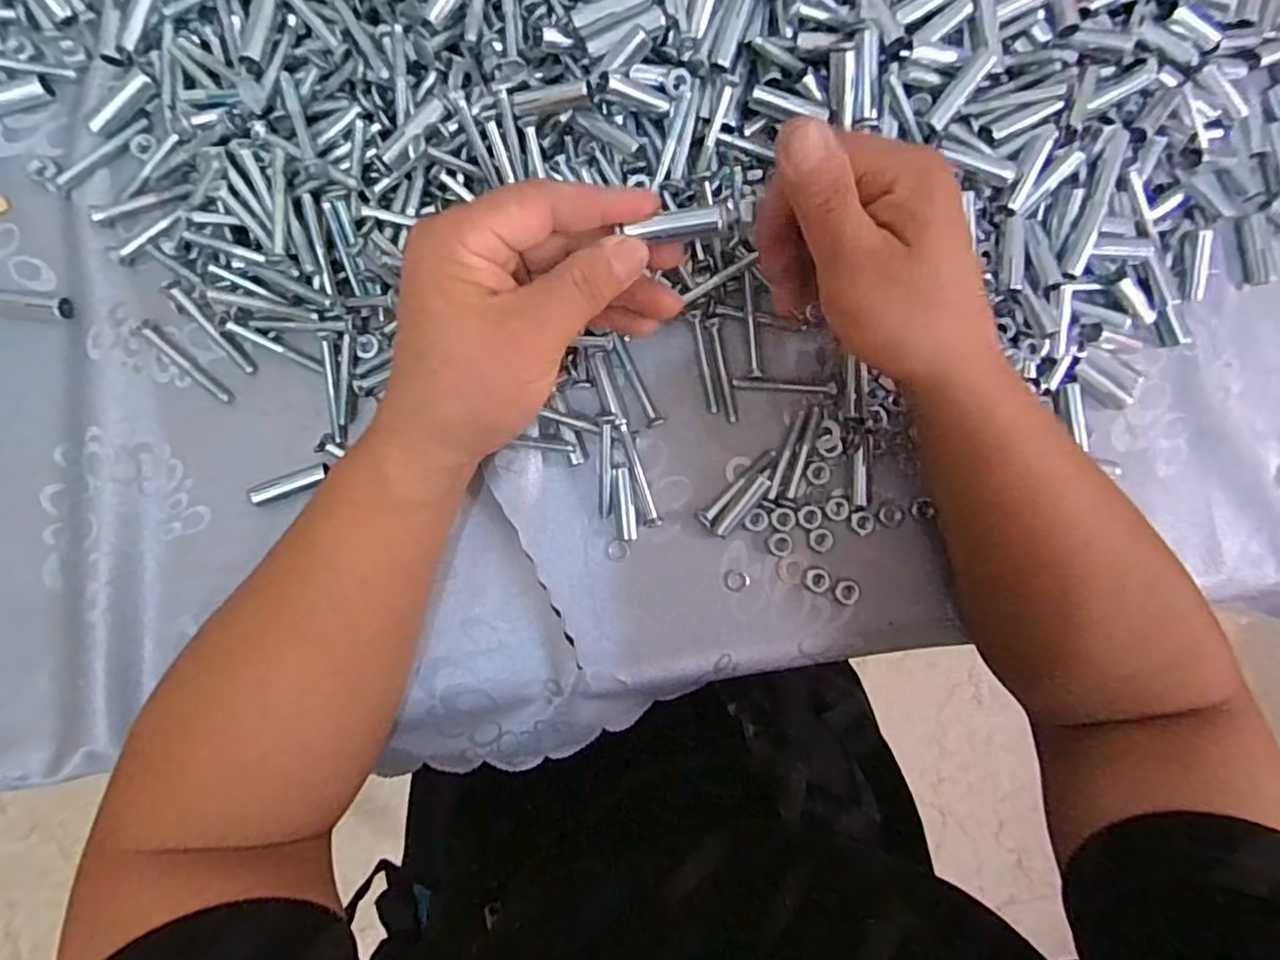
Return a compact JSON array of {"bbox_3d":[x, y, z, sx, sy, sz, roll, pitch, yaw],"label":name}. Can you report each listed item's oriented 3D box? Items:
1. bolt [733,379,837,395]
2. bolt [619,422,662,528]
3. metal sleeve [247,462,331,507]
[{"bbox_3d":[0.078,-0.050,0.356,0.054,0.008,0.006,2,90,-3],"label":"bolt"},{"bbox_3d":[0.000,-0.002,0.349,0.009,0.014,0.055,-14,91,-3],"label":"bolt"},{"bbox_3d":[-0.178,0.002,0.337,0.040,0.009,0.012,-18,91,-3],"label":"metal sleeve"}]

